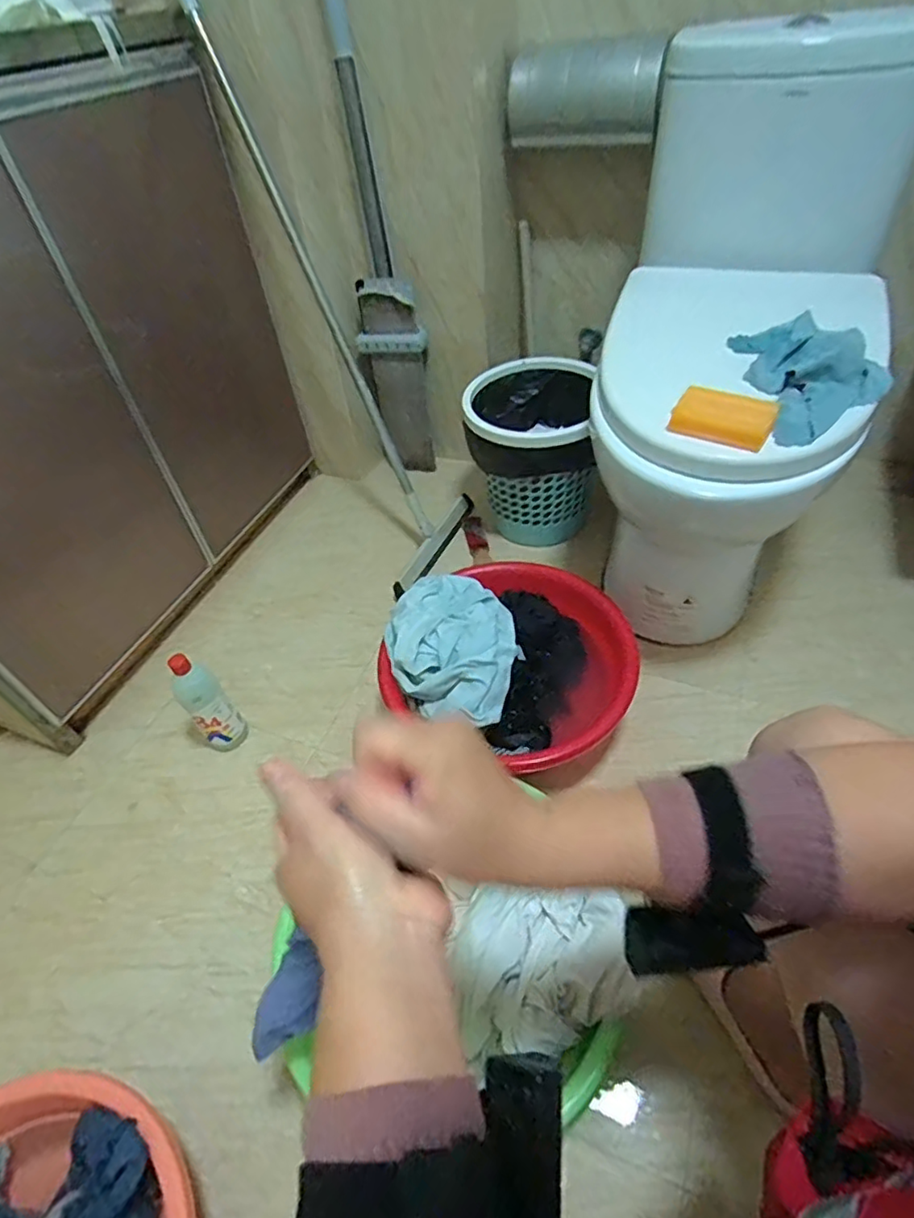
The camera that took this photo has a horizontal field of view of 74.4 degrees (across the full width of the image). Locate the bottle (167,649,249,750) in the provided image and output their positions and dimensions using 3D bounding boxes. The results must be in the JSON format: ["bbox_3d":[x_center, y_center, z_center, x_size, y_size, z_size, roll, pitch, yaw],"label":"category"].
[{"bbox_3d":[-0.371,0.139,0.893,0.063,0.178,0.059,-33,52,-22],"label":"bottle"}]

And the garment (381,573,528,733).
[{"bbox_3d":[-0.009,0.046,0.862,0.189,0.081,0.227,-2,47,4],"label":"garment"}]

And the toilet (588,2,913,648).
[{"bbox_3d":[0.412,-0.380,0.901,0.347,0.661,0.718,11,49,16],"label":"toilet"}]

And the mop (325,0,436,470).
[{"bbox_3d":[-0.149,-0.688,1.034,0.132,0.984,0.108,-9,47,-2],"label":"mop"}]

